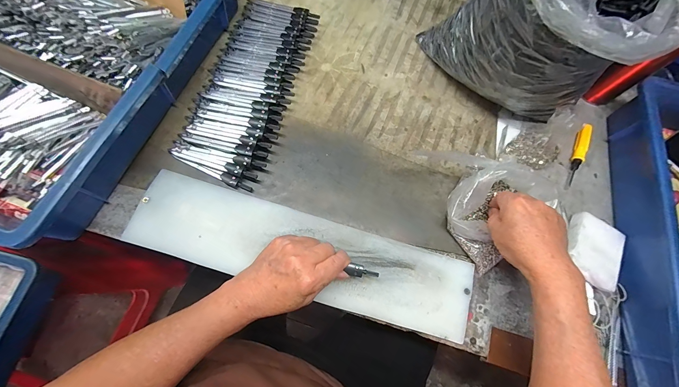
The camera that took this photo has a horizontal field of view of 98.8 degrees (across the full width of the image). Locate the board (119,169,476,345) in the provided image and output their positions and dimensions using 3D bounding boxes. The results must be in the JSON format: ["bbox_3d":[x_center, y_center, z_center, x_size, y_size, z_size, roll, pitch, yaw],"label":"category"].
[{"bbox_3d":[-0.037,0.069,0.344,0.396,0.010,0.096,17,69,-1],"label":"board"}]

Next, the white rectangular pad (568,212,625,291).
[{"bbox_3d":[0.326,0.074,0.377,0.064,0.025,0.083,33,72,5],"label":"white rectangular pad"}]

